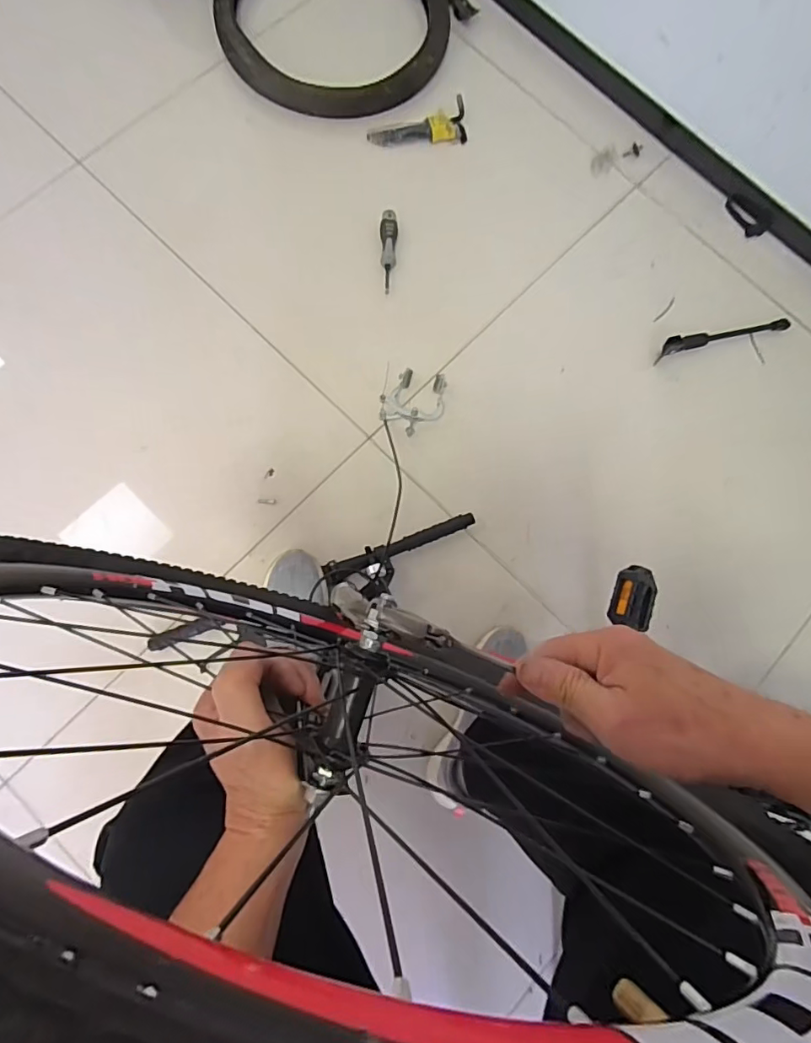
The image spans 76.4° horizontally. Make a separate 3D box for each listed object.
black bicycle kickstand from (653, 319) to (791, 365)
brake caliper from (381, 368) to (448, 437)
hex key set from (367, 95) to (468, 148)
[{"bbox_3d":[0.610,-0.358,1.001,0.278,0.031,0.040,-15,83,-5],"label":"black bicycle kickstand"},{"bbox_3d":[0.015,-0.221,0.935,0.116,0.059,0.120,8,82,-2],"label":"brake caliper"},{"bbox_3d":[0.023,-0.792,1.026,0.193,0.014,0.086,-6,83,-4],"label":"hex key set"}]

